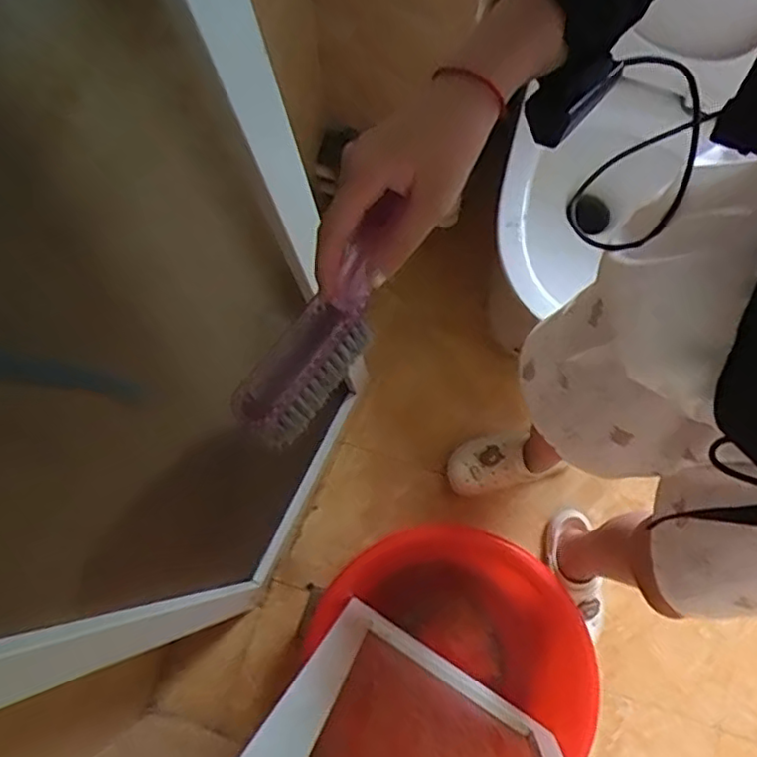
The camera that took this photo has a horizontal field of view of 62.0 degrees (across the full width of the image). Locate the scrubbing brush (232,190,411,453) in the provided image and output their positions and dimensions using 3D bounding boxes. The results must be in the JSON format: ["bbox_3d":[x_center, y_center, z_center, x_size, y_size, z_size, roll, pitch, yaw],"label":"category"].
[{"bbox_3d":[-0.031,-0.034,0.379,0.046,0.032,0.156,31,89,5],"label":"scrubbing brush"}]

